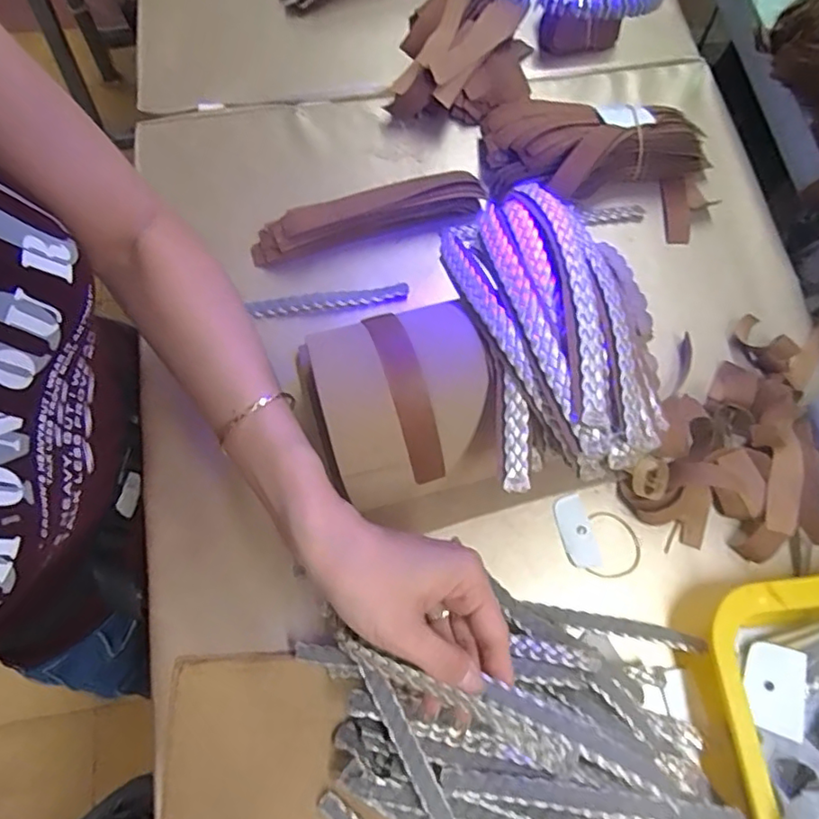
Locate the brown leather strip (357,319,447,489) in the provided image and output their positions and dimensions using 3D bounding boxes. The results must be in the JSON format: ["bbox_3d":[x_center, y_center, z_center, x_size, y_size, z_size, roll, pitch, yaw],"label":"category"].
[{"bbox_3d":[0.002,-0.002,0.352,0.022,0.032,0.109,-18,106,-4],"label":"brown leather strip"}]

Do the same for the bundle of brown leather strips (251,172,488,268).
[{"bbox_3d":[-0.033,-0.155,0.475,0.189,0.028,0.037,-14,72,-2],"label":"bundle of brown leather strips"}]

